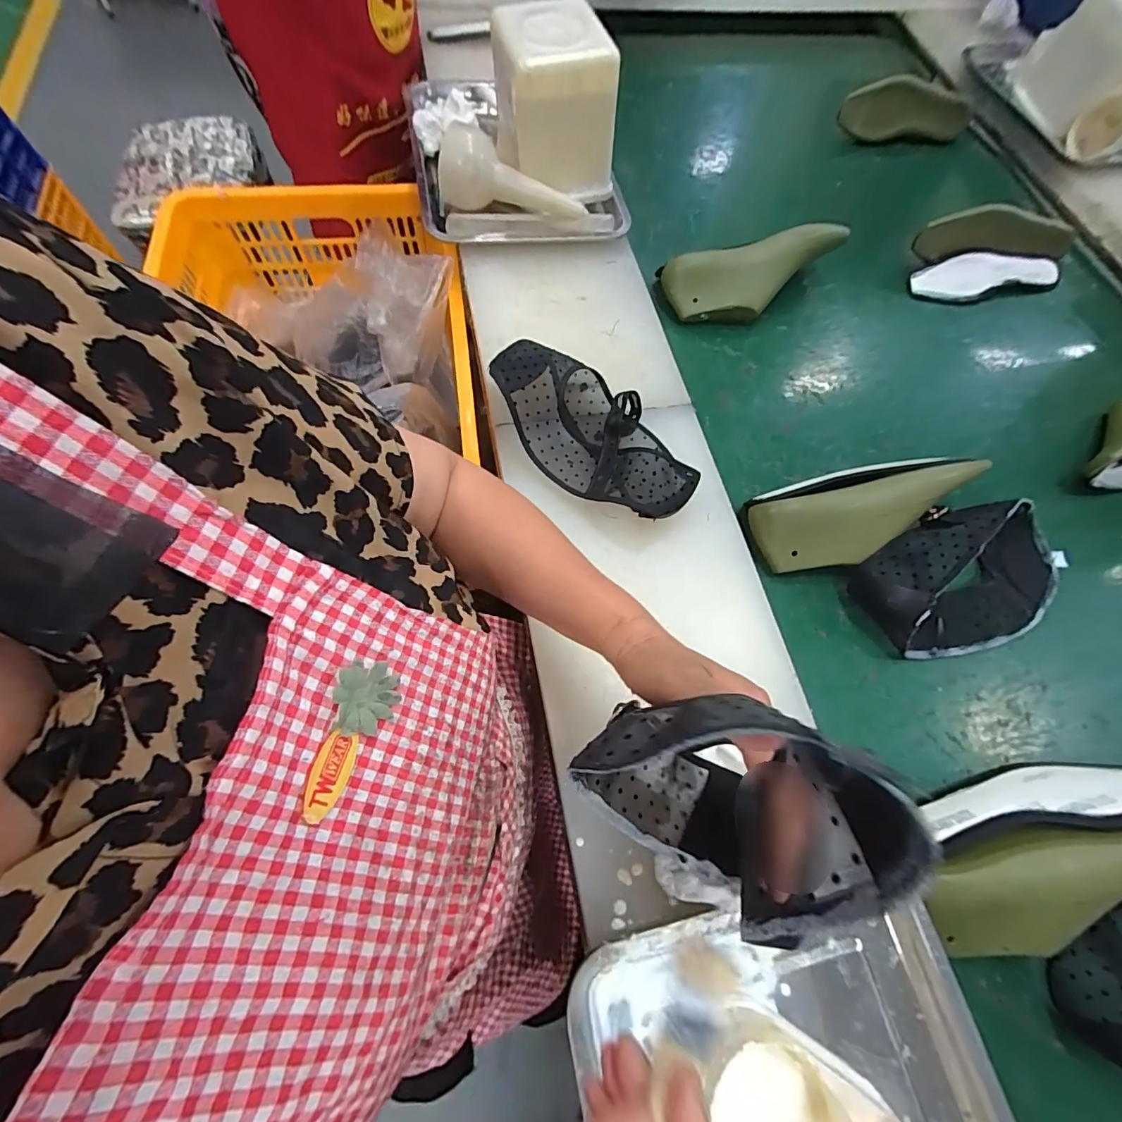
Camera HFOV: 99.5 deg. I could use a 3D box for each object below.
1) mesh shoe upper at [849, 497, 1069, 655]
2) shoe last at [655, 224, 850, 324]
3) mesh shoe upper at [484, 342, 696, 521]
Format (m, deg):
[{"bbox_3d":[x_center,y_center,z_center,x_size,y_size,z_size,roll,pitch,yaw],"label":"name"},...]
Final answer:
[{"bbox_3d":[0.474,0.013,0.534,0.292,0.091,0.139,-14,68,-9],"label":"mesh shoe upper"},{"bbox_3d":[0.283,-0.421,0.694,0.253,0.063,0.092,-18,68,3],"label":"shoe last"},{"bbox_3d":[0.032,-0.144,0.519,0.126,0.061,0.252,-38,74,-18],"label":"mesh shoe upper"}]

